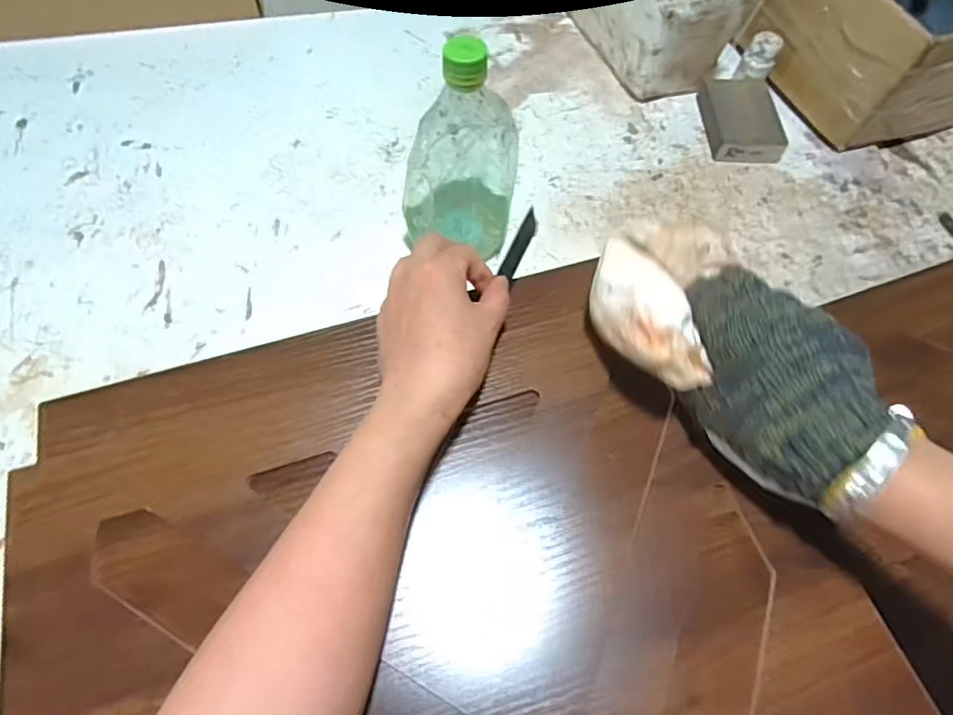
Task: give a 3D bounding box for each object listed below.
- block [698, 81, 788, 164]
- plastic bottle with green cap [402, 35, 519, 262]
[{"bbox_3d":[0.286,-0.258,0.595,0.076,0.028,0.103,1,63,-3],"label":"block"},{"bbox_3d":[-0.014,-0.149,0.443,0.090,0.185,0.068,7,62,0],"label":"plastic bottle with green cap"}]

